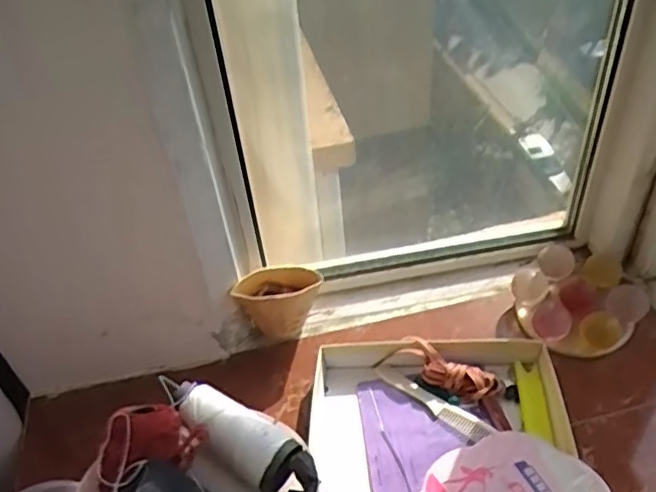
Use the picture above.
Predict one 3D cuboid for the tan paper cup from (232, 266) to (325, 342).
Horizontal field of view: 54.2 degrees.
[{"bbox_3d":[-0.051,0.068,0.706,0.093,0.094,0.037,-9,44,-3],"label":"tan paper cup"}]

